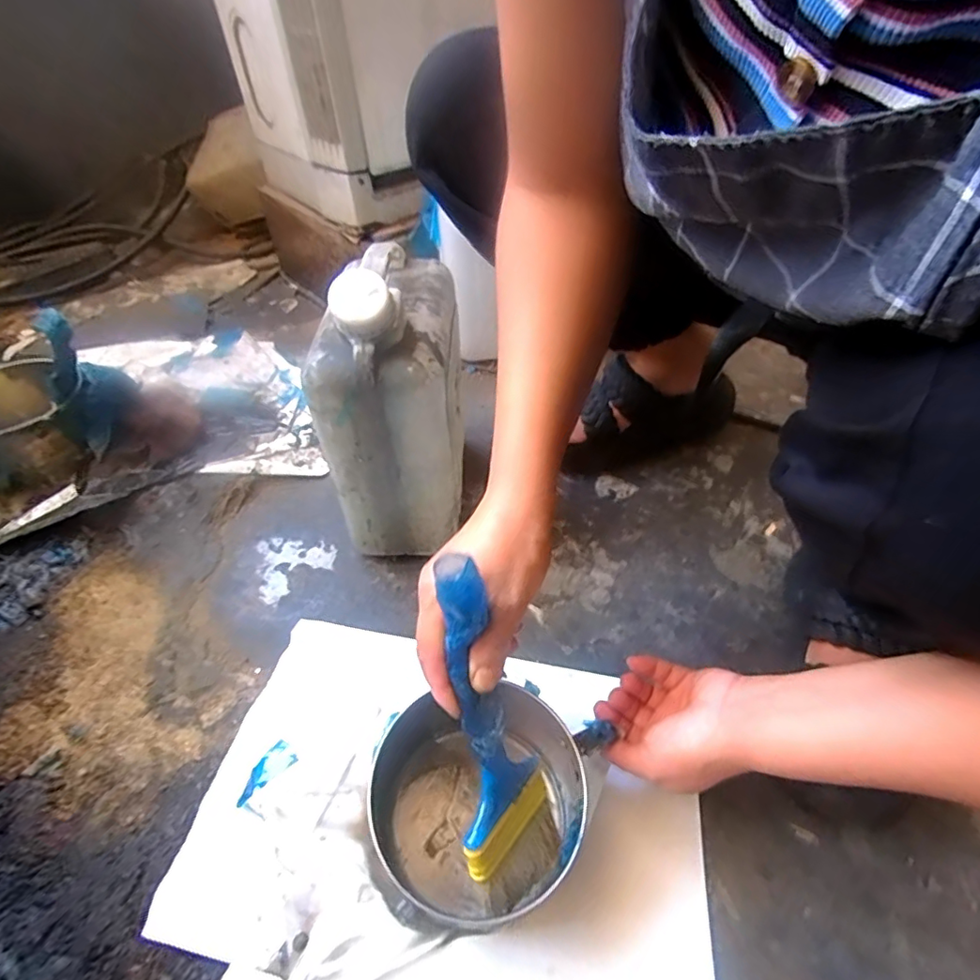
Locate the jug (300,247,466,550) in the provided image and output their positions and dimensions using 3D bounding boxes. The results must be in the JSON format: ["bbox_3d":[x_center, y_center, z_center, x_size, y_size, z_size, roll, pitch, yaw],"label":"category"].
[{"bbox_3d":[-0.090,-0.092,0.508,0.107,0.251,0.178,0,46,1],"label":"jug"}]

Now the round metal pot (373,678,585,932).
[{"bbox_3d":[-0.014,0.208,0.378,0.139,0.084,0.156,-29,57,-26],"label":"round metal pot"}]

